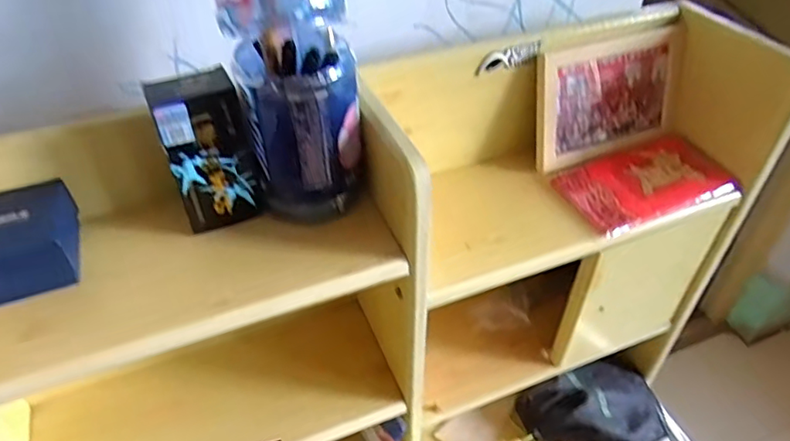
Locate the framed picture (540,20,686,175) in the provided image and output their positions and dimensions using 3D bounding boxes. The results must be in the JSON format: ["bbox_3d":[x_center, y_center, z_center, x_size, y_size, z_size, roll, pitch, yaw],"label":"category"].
[{"bbox_3d":[0.221,-0.128,0.570,0.171,0.112,0.010,-17,23,-17],"label":"framed picture"}]

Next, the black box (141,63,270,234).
[{"bbox_3d":[-0.136,-0.050,0.412,0.060,0.113,0.031,-15,45,-16],"label":"black box"}]

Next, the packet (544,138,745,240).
[{"bbox_3d":[0.252,-0.038,0.555,0.174,0.012,0.094,-18,46,-19],"label":"packet"}]

